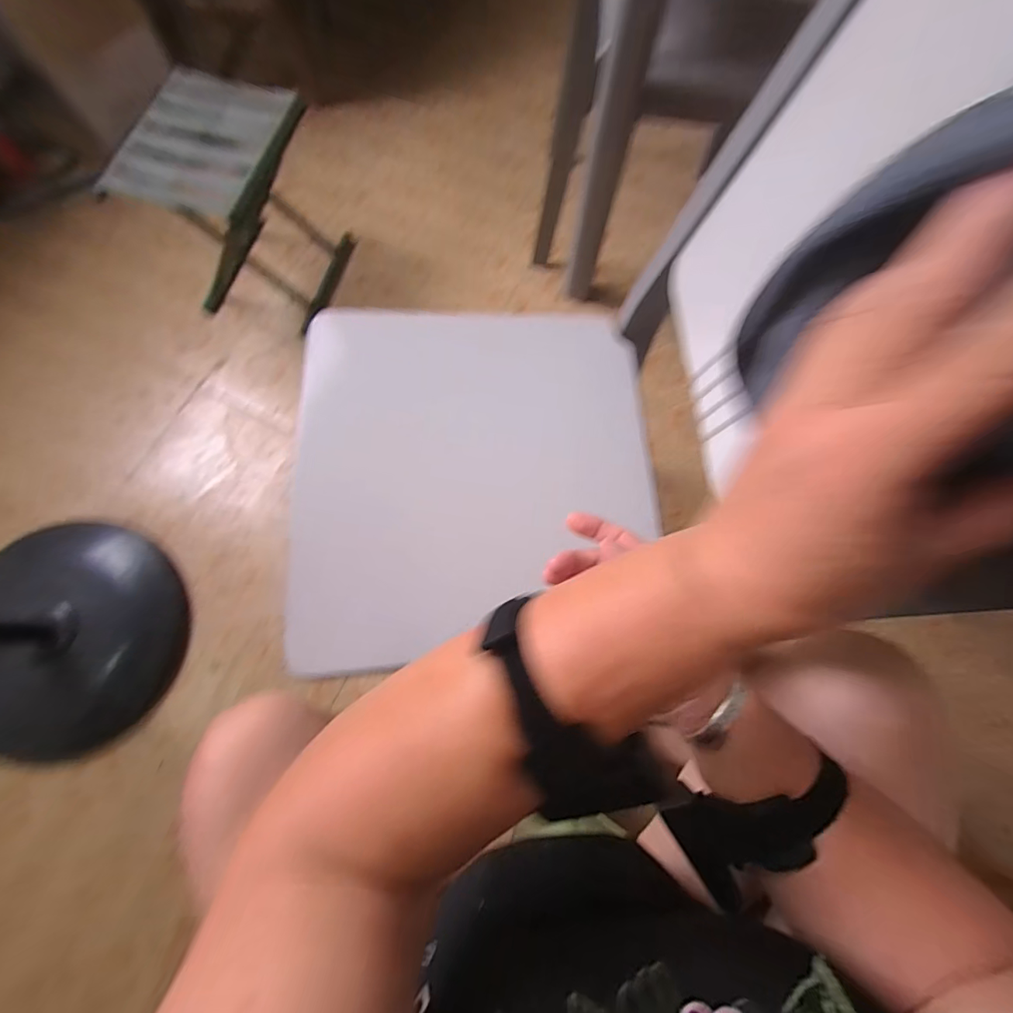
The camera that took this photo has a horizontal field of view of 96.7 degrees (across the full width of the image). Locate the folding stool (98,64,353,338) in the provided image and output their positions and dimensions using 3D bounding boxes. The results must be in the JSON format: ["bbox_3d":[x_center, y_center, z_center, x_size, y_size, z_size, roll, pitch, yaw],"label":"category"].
[{"bbox_3d":[-0.538,-0.612,0.937,0.262,0.339,0.341,23,76,6],"label":"folding stool"}]

